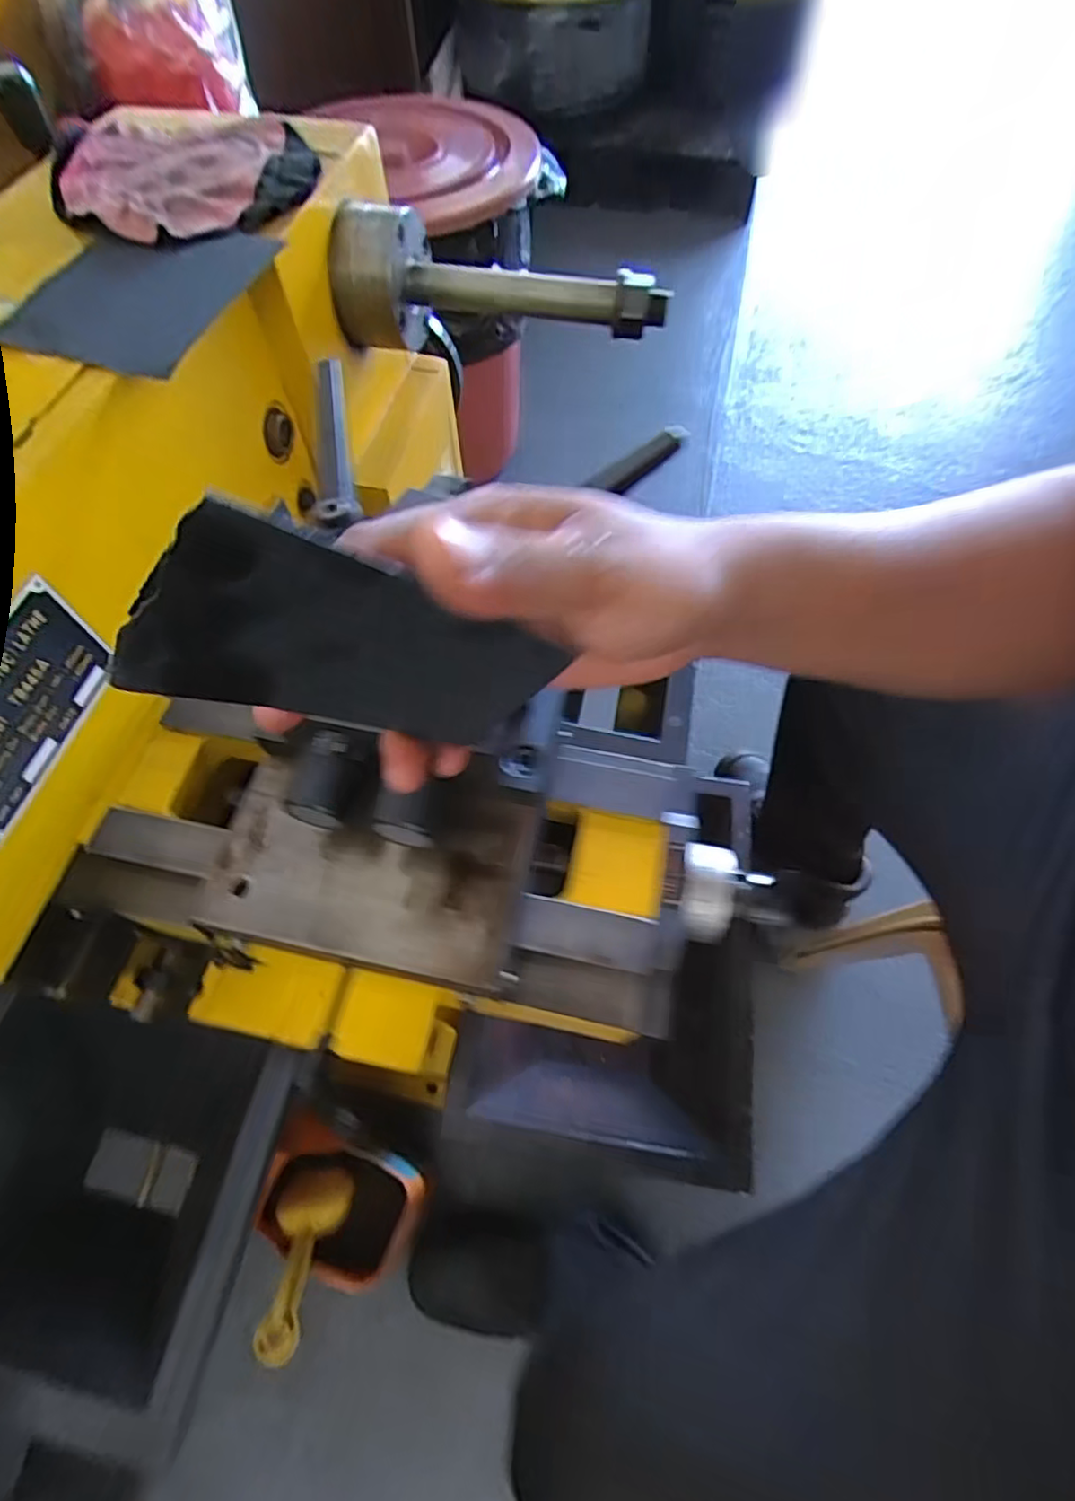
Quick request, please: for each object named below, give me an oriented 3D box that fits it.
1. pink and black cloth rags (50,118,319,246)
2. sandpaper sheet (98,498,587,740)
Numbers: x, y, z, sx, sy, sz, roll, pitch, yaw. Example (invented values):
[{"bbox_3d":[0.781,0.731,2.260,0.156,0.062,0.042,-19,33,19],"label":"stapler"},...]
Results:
[{"bbox_3d":[-0.240,-0.394,0.433,0.167,0.019,0.162,-16,64,-7],"label":"pink and black cloth rags"},{"bbox_3d":[-0.053,-0.027,0.187,0.111,0.068,0.006,14,54,-36],"label":"sandpaper sheet"}]

